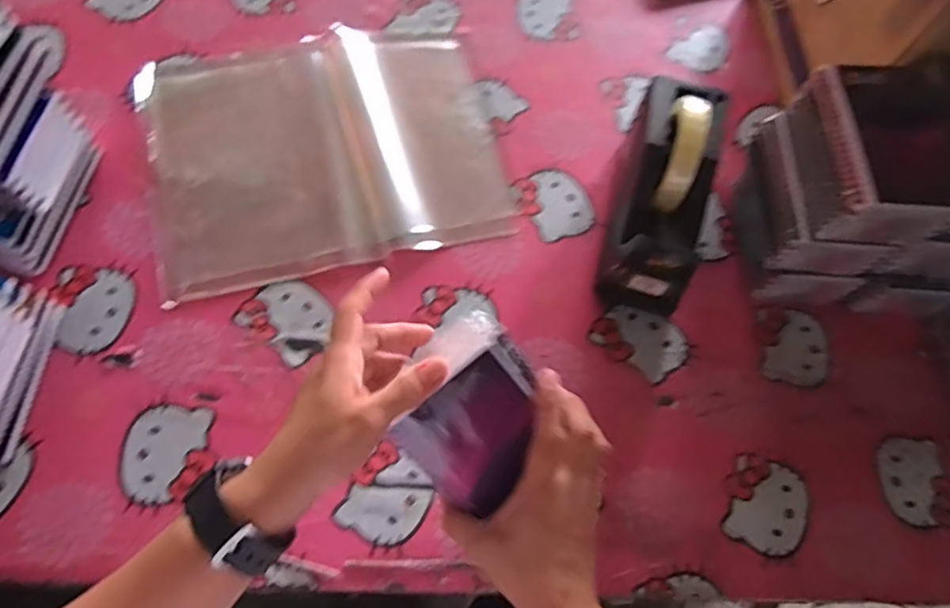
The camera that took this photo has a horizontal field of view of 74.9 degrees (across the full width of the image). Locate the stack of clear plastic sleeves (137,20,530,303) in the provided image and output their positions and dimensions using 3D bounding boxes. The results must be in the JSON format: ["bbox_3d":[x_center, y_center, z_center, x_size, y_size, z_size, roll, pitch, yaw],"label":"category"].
[{"bbox_3d":[-0.151,-0.158,0.616,0.331,0.025,0.264,-14,70,-11],"label":"stack of clear plastic sleeves"}]

